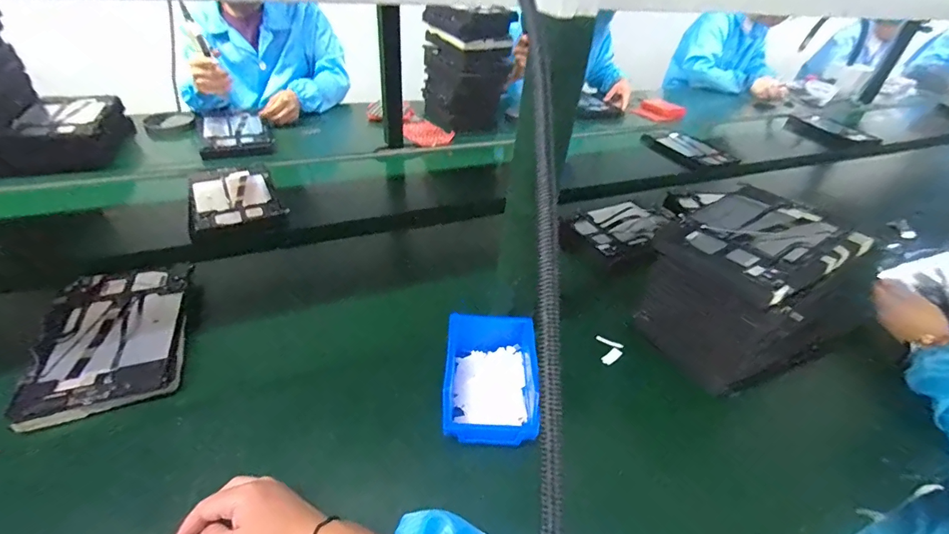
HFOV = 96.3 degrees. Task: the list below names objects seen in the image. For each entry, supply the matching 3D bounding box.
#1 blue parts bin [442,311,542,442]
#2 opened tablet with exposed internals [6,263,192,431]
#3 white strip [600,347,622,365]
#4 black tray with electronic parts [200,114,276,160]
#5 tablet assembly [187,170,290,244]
[{"bbox_3d":[0.023,0.129,0.521,0.111,0.059,0.161,5,39,-1],"label":"blue parts bin"},{"bbox_3d":[-0.481,0.085,0.568,0.163,0.018,0.244,-12,42,-22],"label":"opened tablet with exposed internals"},{"bbox_3d":[0.194,0.126,0.601,0.031,0.005,0.015,-34,50,-12],"label":"white strip"},{"bbox_3d":[-0.604,-0.338,1.078,0.154,0.034,0.212,-15,44,-23],"label":"black tray with electronic parts"},{"bbox_3d":[-0.490,-0.138,0.863,0.163,0.021,0.215,-18,45,-26],"label":"tablet assembly"}]

